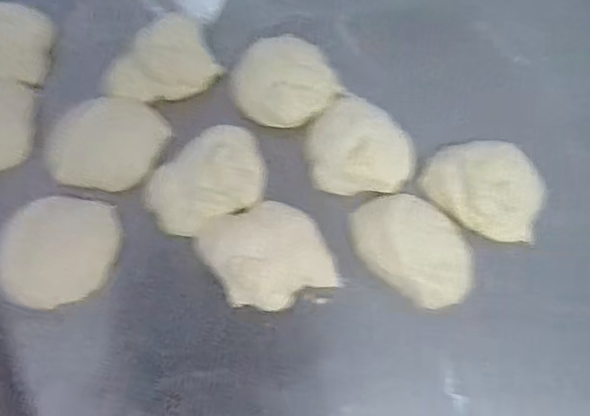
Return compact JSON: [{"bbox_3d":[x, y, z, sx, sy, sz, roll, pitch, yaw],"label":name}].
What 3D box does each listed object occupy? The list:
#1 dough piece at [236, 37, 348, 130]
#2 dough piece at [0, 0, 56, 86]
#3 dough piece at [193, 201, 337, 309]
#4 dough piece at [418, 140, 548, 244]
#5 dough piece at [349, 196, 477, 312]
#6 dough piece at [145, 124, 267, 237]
[{"bbox_3d":[-0.010,-0.142,0.659,0.117,0.042,0.103,-8,69,-3],"label":"dough piece"},{"bbox_3d":[-0.341,-0.192,0.675,0.109,0.045,0.095,-1,69,-1],"label":"dough piece"},{"bbox_3d":[-0.030,0.048,0.603,0.116,0.023,0.114,-25,71,-10],"label":"dough piece"},{"bbox_3d":[0.204,-0.022,0.615,0.127,0.038,0.096,41,75,12],"label":"dough piece"},{"bbox_3d":[0.119,0.040,0.592,0.136,0.037,0.090,34,73,11],"label":"dough piece"},{"bbox_3d":[-0.093,-0.028,0.620,0.125,0.025,0.088,-29,72,-11],"label":"dough piece"}]

